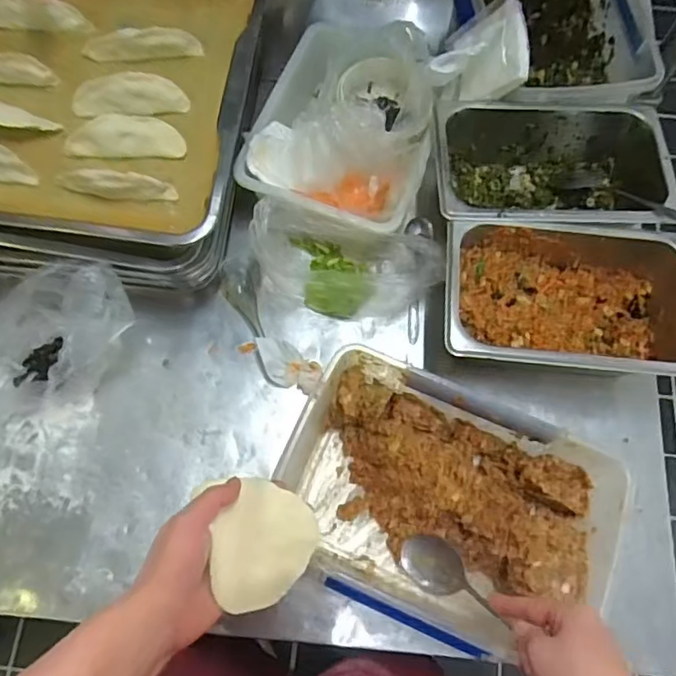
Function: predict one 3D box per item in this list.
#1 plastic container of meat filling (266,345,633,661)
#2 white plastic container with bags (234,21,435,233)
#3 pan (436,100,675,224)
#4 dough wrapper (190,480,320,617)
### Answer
[{"bbox_3d":[0.100,0.160,0.556,0.304,0.094,0.202,23,72,7],"label":"plastic container of meat filling"},{"bbox_3d":[0.011,-0.252,0.673,0.203,0.101,0.287,16,71,4],"label":"white plastic container with bags"},{"bbox_3d":[0.240,-0.187,0.671,0.258,0.088,0.163,4,70,0],"label":"pan"},{"bbox_3d":[-0.062,0.159,0.465,0.086,0.011,0.104,-16,70,-18],"label":"dough wrapper"}]

